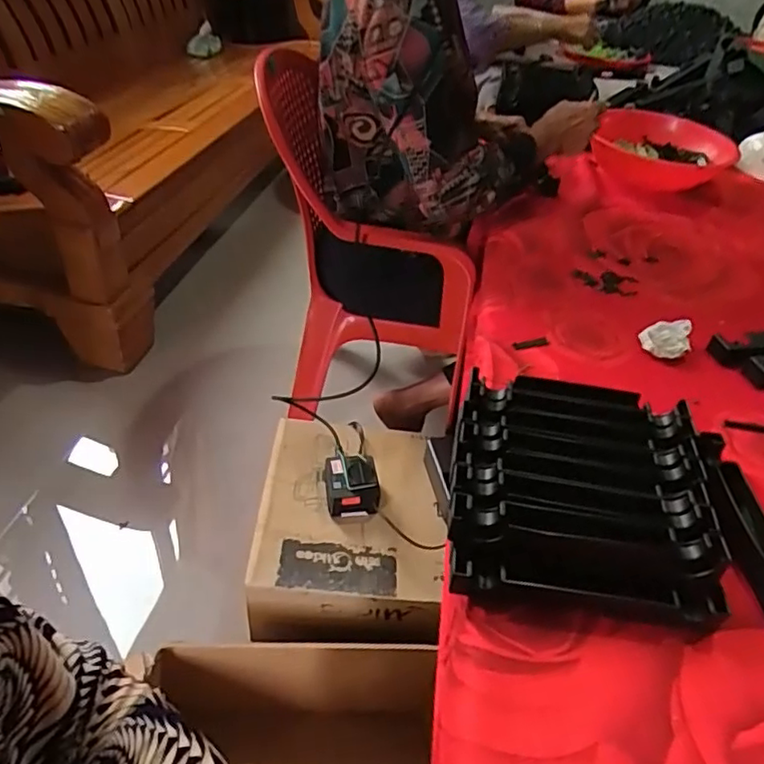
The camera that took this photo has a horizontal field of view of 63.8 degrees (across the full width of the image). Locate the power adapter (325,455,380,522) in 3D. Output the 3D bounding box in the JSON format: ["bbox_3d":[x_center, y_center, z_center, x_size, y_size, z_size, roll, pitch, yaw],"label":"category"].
[{"bbox_3d":[-0.043,0.148,0.875,0.073,0.057,0.090,-1,41,-11],"label":"power adapter"}]

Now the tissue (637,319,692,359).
[{"bbox_3d":[0.330,-0.053,0.715,0.053,0.024,0.057,22,42,16],"label":"tissue"}]

